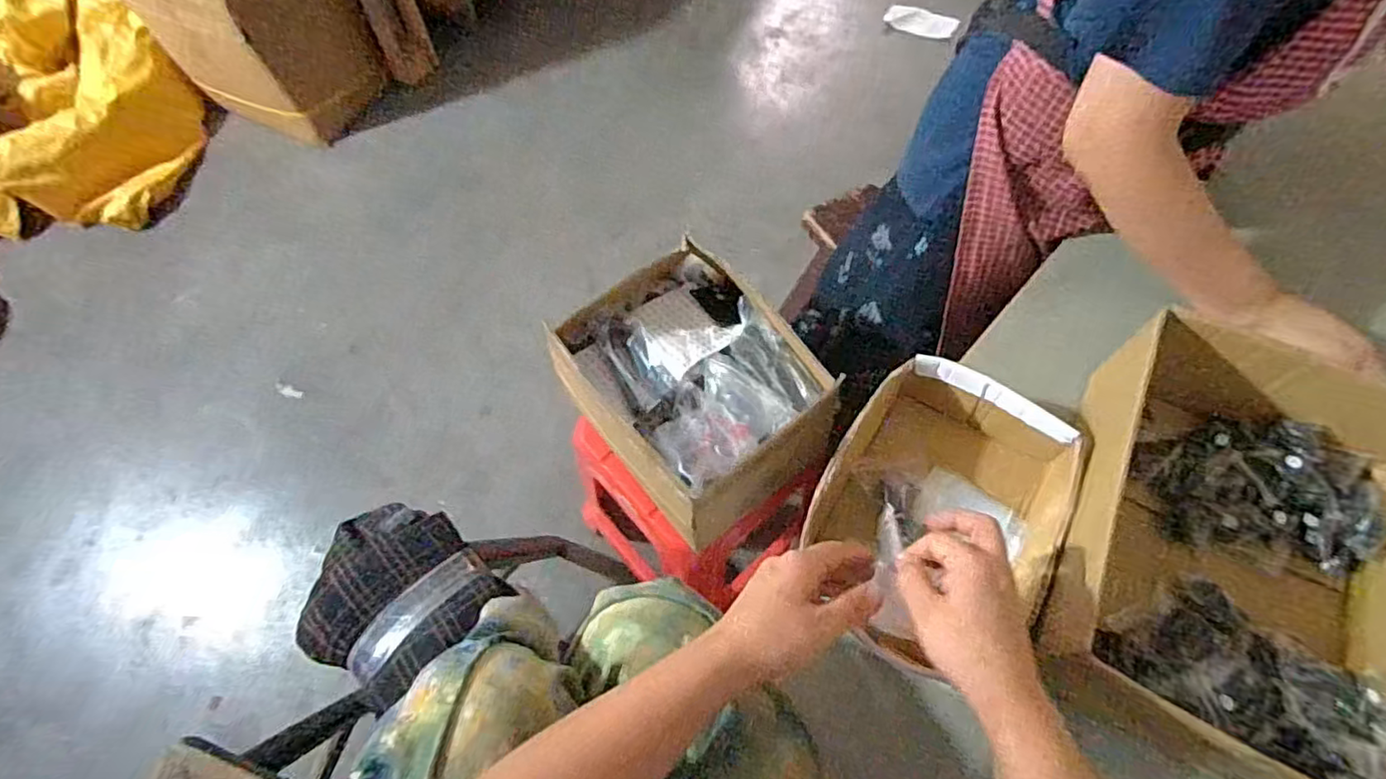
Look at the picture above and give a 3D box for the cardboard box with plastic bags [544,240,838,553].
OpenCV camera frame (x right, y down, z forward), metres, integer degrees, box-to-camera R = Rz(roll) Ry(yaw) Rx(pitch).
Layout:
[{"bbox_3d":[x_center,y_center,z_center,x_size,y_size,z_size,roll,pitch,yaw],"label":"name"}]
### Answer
[{"bbox_3d":[0.000,-0.012,0.862,0.266,0.210,0.312,-38,68,-15],"label":"cardboard box with plastic bags"}]

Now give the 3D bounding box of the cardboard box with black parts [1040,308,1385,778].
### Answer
[{"bbox_3d":[0.433,0.128,0.503,0.257,0.114,0.320,24,67,14],"label":"cardboard box with black parts"}]

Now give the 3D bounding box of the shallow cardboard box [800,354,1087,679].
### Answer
[{"bbox_3d":[0.210,0.105,0.565,0.188,0.071,0.245,28,68,15],"label":"shallow cardboard box"}]

